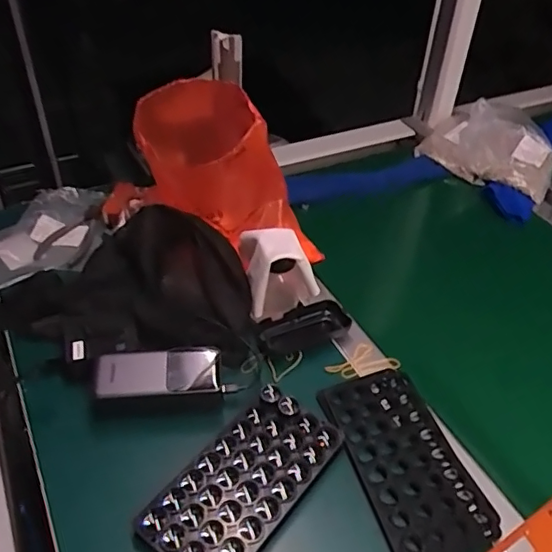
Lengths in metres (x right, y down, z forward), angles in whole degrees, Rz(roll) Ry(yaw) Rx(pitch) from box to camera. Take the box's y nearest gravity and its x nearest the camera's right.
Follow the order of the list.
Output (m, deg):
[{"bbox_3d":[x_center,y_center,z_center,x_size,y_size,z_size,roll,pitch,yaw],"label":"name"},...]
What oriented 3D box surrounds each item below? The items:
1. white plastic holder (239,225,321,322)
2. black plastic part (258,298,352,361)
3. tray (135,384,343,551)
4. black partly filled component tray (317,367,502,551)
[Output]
[{"bbox_3d":[0.003,-0.009,0.699,0.083,0.104,0.079,-8,42,-7],"label":"white plastic holder"},{"bbox_3d":[0.033,0.064,0.702,0.119,0.029,0.057,-17,44,-16],"label":"black plastic part"},{"bbox_3d":[-0.029,0.198,0.539,0.100,0.035,0.195,28,49,29],"label":"tray"},{"bbox_3d":[0.132,0.182,0.578,0.112,0.009,0.209,-14,43,-13],"label":"black partly filled component tray"}]

